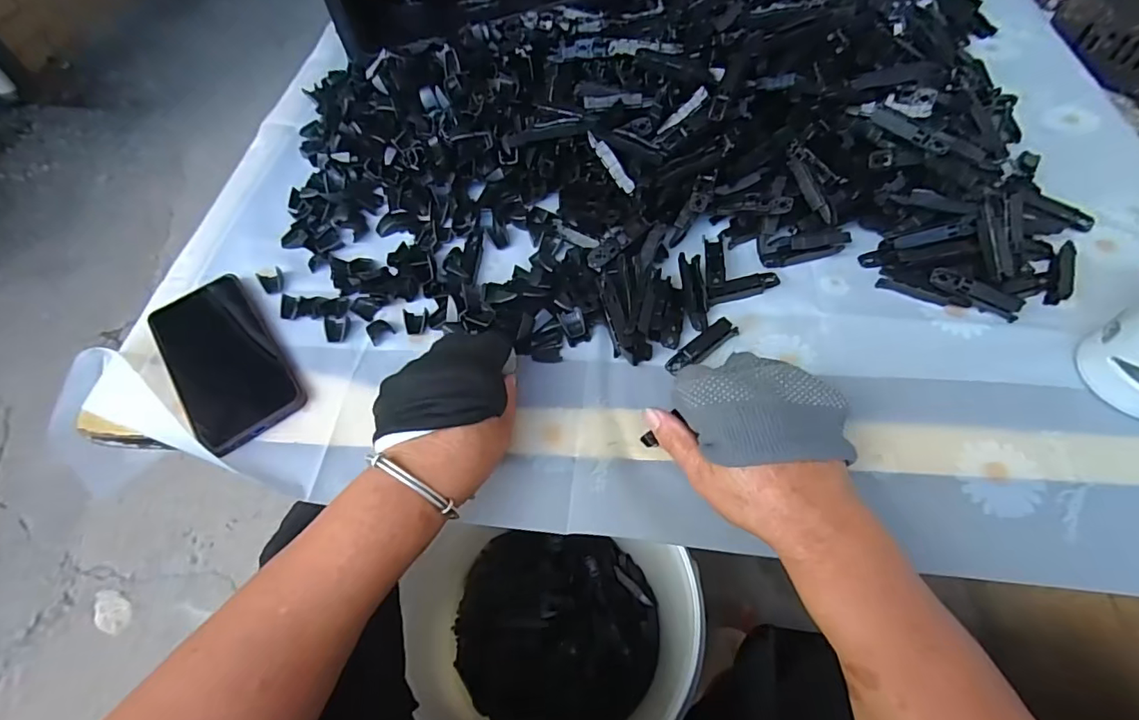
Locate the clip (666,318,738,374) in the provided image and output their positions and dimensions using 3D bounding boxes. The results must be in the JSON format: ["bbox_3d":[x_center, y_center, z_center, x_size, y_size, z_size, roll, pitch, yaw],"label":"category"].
[{"bbox_3d":[0.100,-0.011,0.394,0.063,0.007,0.016,-32,63,-17],"label":"clip"}]

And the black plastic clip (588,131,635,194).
[{"bbox_3d":[0.035,-0.168,0.444,0.009,0.009,0.062,-34,85,-18],"label":"black plastic clip"}]

